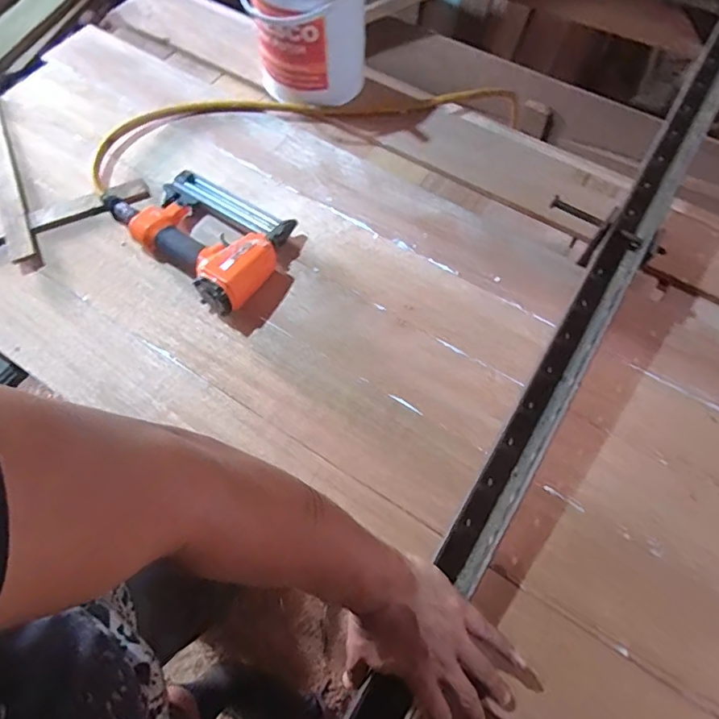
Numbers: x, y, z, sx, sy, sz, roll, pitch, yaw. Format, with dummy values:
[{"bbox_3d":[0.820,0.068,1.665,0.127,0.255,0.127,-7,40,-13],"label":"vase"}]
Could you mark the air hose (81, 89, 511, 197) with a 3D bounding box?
[{"bbox_3d":[-0.080,-0.405,0.835,0.704,0.034,0.176,-13,64,-8],"label":"air hose"}]

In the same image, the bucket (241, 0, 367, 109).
[{"bbox_3d":[-0.084,-0.528,0.795,0.180,0.219,0.169,-4,63,-4],"label":"bucket"}]

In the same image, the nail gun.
[{"bbox_3d":[-0.224,-0.197,0.718,0.269,0.059,0.161,41,69,17],"label":"nail gun"}]

